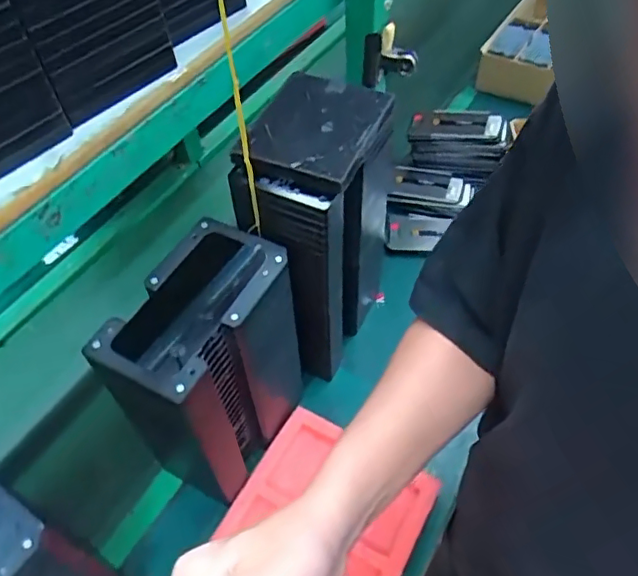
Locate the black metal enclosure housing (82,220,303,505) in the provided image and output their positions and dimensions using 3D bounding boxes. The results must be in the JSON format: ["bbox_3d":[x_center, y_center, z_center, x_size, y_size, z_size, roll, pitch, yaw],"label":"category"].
[{"bbox_3d":[-0.118,0.091,0.642,0.121,0.284,0.189,24,57,19],"label":"black metal enclosure housing"}]

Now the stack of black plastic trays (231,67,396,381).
[{"bbox_3d":[0.000,-0.060,0.713,0.116,0.344,0.198,18,56,15],"label":"stack of black plastic trays"}]

